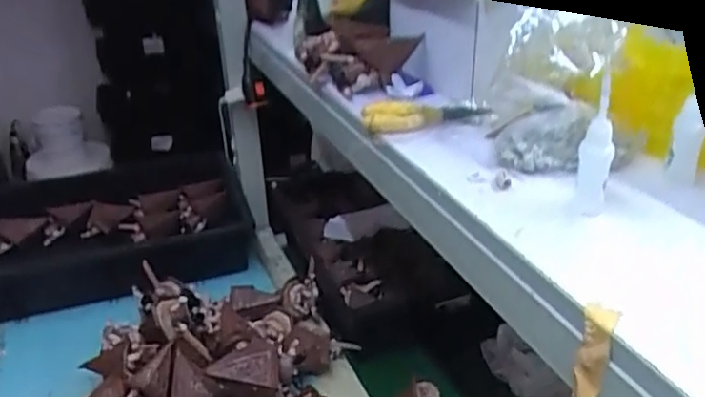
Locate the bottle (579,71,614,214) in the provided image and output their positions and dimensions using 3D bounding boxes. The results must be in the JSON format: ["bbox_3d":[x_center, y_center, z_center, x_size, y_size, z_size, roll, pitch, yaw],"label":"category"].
[{"bbox_3d":[0.170,-0.036,0.429,0.018,0.094,0.022,-3,28,-3],"label":"bottle"}]

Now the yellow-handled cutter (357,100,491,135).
[{"bbox_3d":[0.067,-0.080,0.593,0.110,0.018,0.041,-7,29,-11],"label":"yellow-handled cutter"}]

